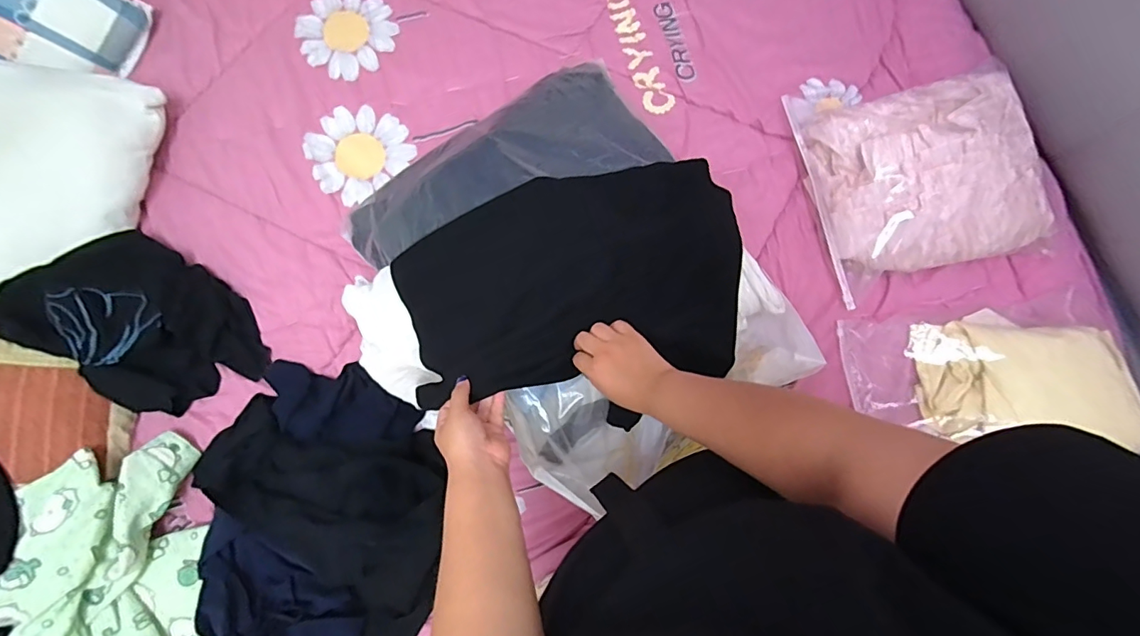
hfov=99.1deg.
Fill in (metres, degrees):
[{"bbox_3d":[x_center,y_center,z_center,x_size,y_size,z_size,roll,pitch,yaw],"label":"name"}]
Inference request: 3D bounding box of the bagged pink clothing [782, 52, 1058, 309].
[{"bbox_3d":[0.529,-0.242,0.737,0.303,0.130,0.349,-13,79,-2],"label":"bagged pink clothing"}]

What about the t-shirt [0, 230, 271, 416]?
[{"bbox_3d":[-0.625,0.008,0.712,0.325,0.096,0.209,34,82,6],"label":"t-shirt"}]

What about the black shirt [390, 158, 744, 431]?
[{"bbox_3d":[0.020,-0.052,0.622,0.467,0.132,0.311,-21,81,-4],"label":"black shirt"}]

